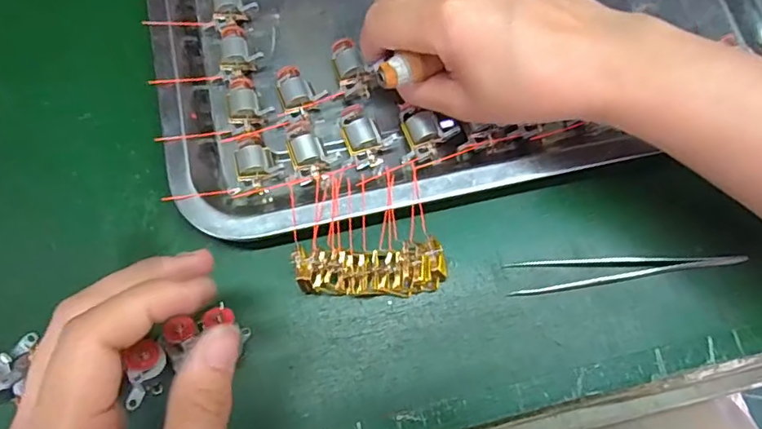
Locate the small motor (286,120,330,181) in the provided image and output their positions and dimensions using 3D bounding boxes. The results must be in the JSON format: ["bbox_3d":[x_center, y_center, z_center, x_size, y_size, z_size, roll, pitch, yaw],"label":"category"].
[{"bbox_3d":[-0.039,-0.033,0.277,0.017,0.011,0.033,-18,75,-6],"label":"small motor"}]

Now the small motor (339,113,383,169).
[{"bbox_3d":[-0.010,-0.039,0.277,0.018,0.012,0.030,-21,76,-7],"label":"small motor"}]

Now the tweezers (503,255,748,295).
[{"bbox_3d":[0.122,0.027,0.263,0.113,0.011,0.016,-4,74,-2],"label":"tweezers"}]

